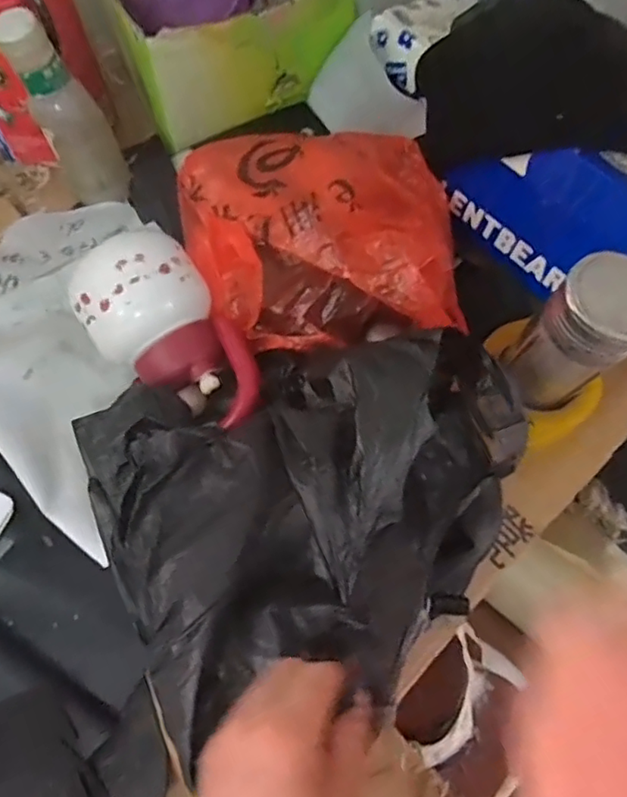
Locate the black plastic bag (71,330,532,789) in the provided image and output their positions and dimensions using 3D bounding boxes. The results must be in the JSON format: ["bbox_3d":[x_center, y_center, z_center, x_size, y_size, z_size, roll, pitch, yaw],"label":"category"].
[{"bbox_3d":[-0.005,0.045,0.432,0.303,0.131,0.258,-35,71,-12],"label":"black plastic bag"}]

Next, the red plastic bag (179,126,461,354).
[{"bbox_3d":[0.007,-0.146,0.548,0.248,0.089,0.215,-9,68,-2],"label":"red plastic bag"}]

